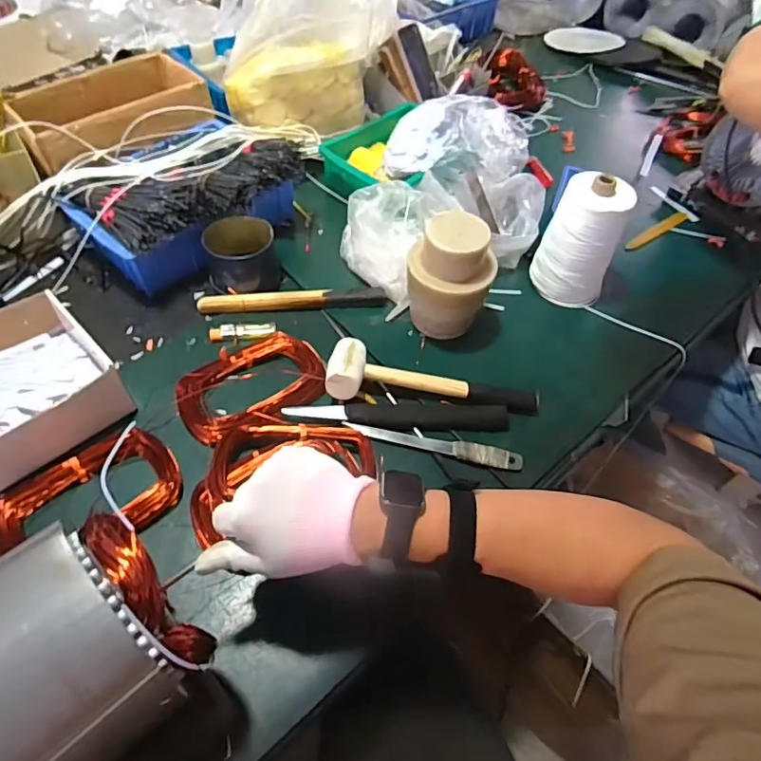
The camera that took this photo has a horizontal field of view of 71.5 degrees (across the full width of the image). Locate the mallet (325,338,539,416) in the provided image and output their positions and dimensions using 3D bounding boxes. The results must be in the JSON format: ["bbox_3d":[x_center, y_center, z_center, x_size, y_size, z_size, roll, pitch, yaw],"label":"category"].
[{"bbox_3d":[0.067,-0.002,0.653,0.263,0.051,0.090,6,53,-1],"label":"mallet"}]

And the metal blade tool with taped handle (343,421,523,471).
[{"bbox_3d":[0.063,0.077,0.617,0.203,0.004,0.023,10,70,3],"label":"metal blade tool with taped handle"}]

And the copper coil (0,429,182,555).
[{"bbox_3d":[-0.303,0.122,0.551,0.175,0.027,0.117,-30,62,-24],"label":"copper coil"}]

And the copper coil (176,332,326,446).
[{"bbox_3d":[-0.159,0.004,0.654,0.176,0.031,0.107,-24,59,-21],"label":"copper coil"}]

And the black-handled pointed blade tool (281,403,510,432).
[{"bbox_3d":[0.022,0.040,0.634,0.266,0.022,0.034,3,54,-3],"label":"black-handled pointed blade tool"}]

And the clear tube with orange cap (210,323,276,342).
[{"bbox_3d":[-0.185,-0.065,0.713,0.086,0.012,0.023,-5,54,-9],"label":"clear tube with orange cap"}]

